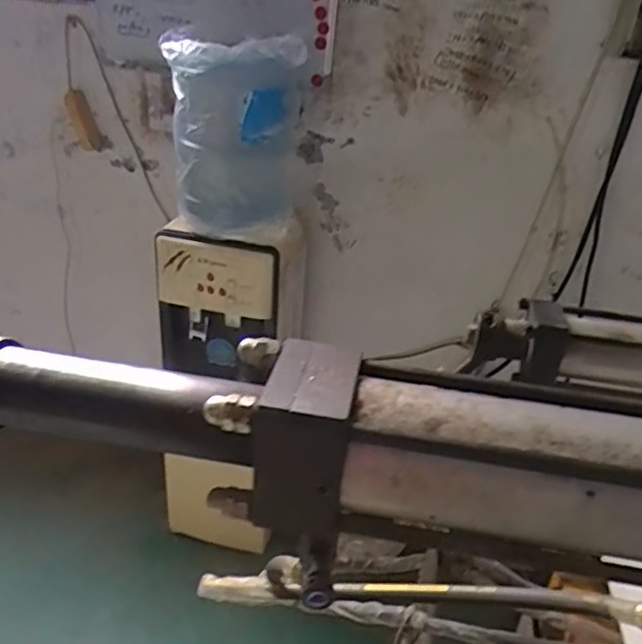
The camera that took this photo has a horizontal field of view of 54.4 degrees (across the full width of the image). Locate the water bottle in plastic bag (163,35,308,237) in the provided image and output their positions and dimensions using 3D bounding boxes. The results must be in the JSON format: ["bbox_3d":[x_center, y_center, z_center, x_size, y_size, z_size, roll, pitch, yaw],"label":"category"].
[{"bbox_3d":[-0.193,-0.405,1.414,0.289,0.416,0.233,1,29,-7],"label":"water bottle in plastic bag"}]

